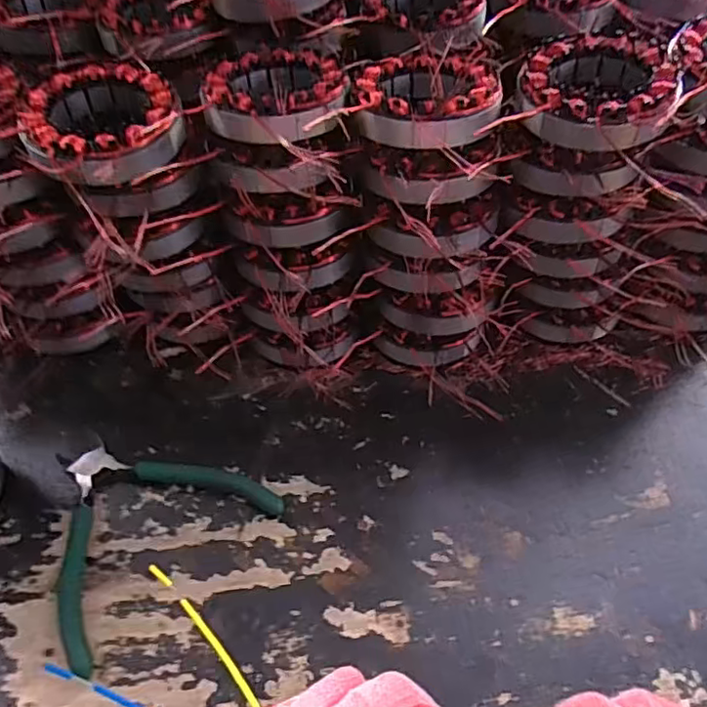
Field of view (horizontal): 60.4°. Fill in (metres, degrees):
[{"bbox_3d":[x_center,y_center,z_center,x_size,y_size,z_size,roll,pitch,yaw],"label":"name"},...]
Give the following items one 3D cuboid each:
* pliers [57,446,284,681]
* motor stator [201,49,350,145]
[{"bbox_3d":[-0.135,0.096,0.366,0.124,0.014,0.134,37,61,25],"label":"pliers"},{"bbox_3d":[-0.045,-0.153,0.359,0.082,0.022,0.087,5,50,5],"label":"motor stator"}]

